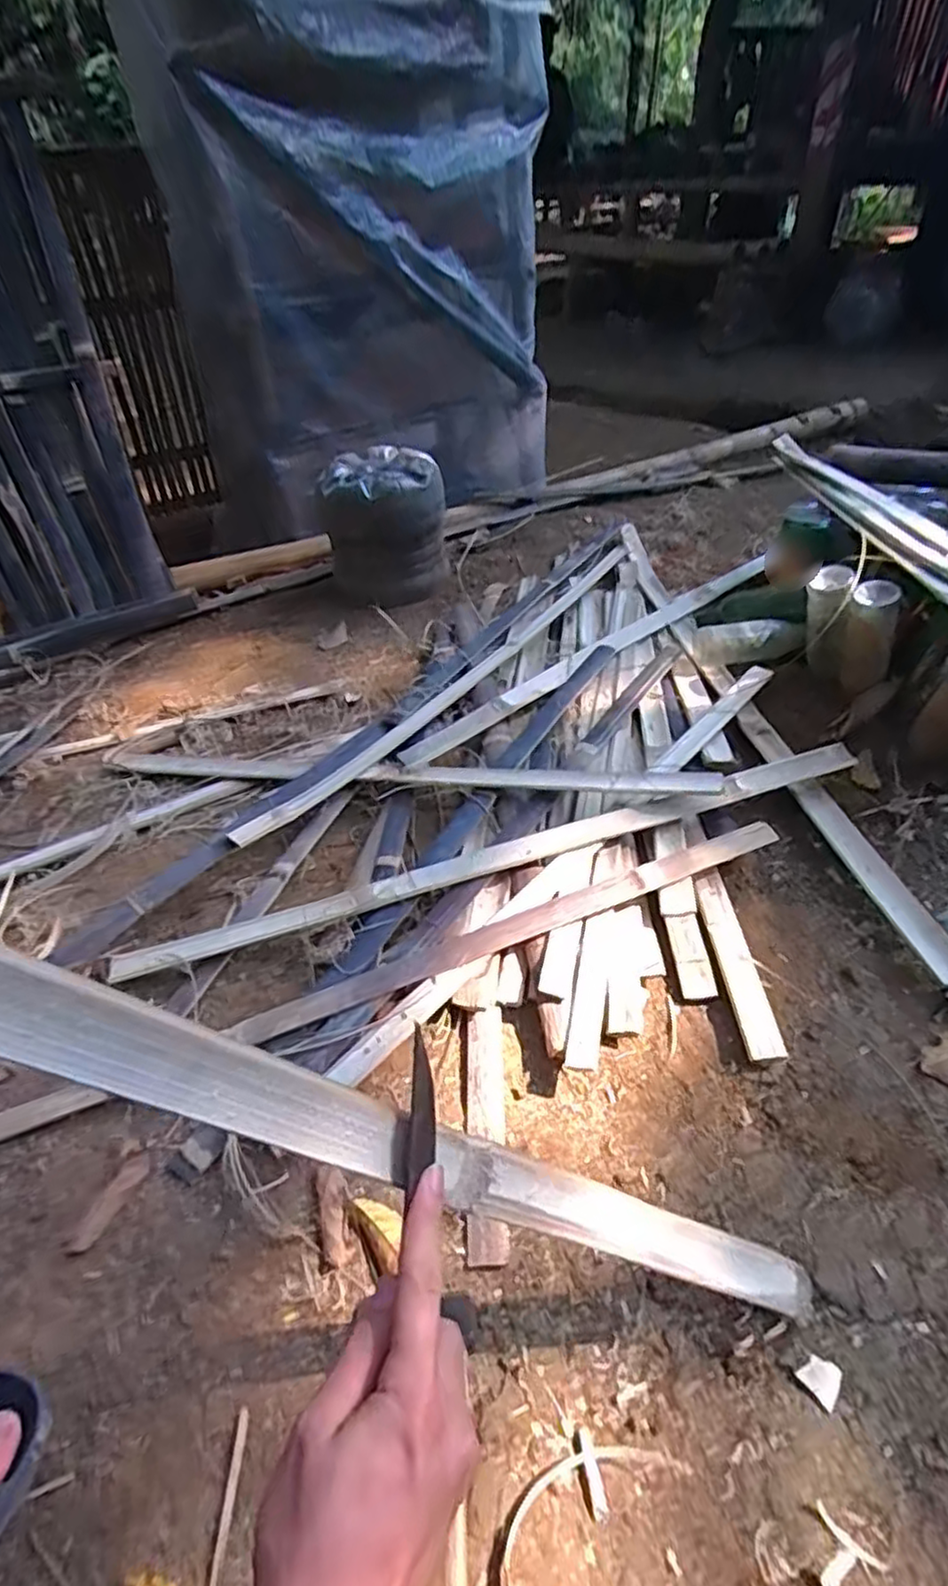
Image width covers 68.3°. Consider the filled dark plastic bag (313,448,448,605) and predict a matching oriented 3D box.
[{"bbox_3d":[-0.178,-0.526,1.404,0.242,0.251,0.181,-7,42,-2],"label":"filled dark plastic bag"}]

